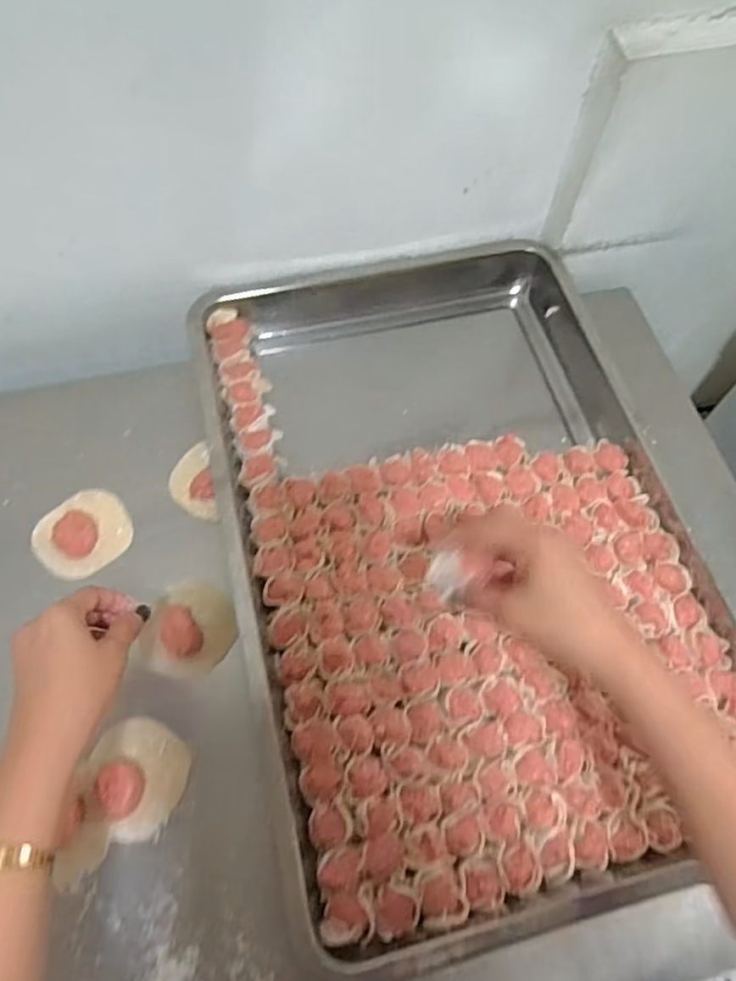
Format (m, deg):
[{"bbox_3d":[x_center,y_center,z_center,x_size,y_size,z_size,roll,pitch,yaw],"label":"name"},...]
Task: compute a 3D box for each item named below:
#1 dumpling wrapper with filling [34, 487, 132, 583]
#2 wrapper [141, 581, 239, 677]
[{"bbox_3d":[-0.254,0.035,0.587,0.071,0.013,0.081,42,69,18],"label":"dumpling wrapper with filling"},{"bbox_3d":[-0.149,0.114,0.552,0.070,0.030,0.077,1,63,-1],"label":"wrapper"}]

